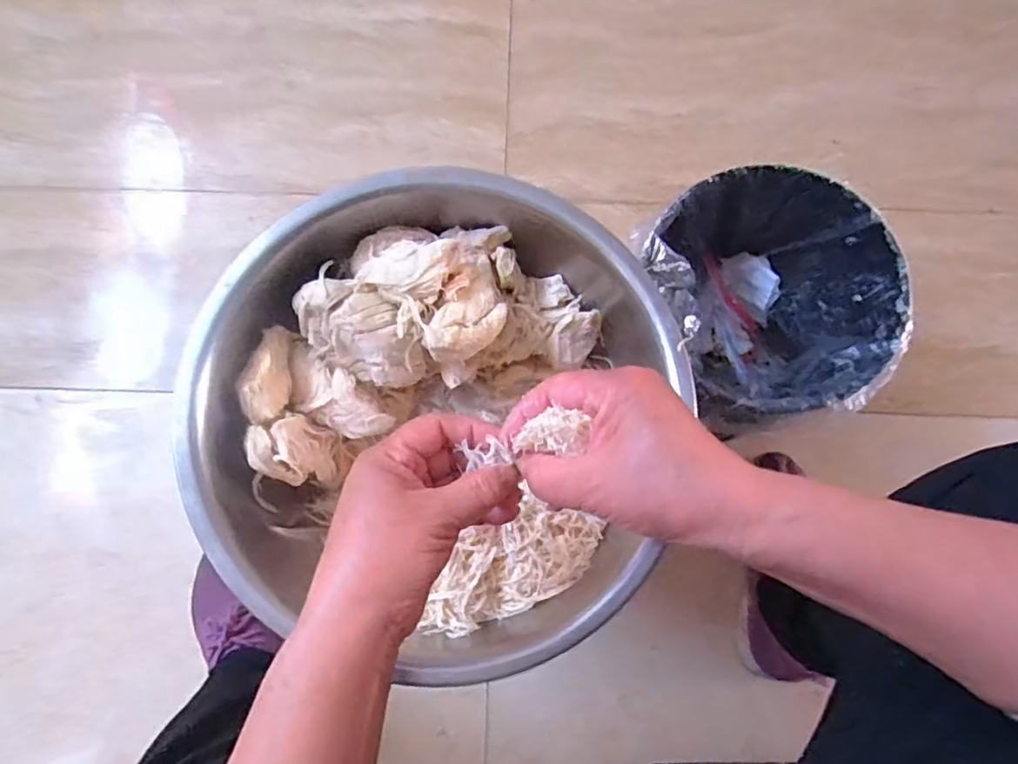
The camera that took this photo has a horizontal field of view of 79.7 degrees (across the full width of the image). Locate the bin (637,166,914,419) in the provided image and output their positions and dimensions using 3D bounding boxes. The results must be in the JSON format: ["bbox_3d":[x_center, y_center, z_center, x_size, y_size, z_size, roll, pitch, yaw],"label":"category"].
[{"bbox_3d":[0.228,-0.062,0.600,0.190,0.206,0.209,-15,80,-3],"label":"bin"}]

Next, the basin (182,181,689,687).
[{"bbox_3d":[-0.044,0.027,0.449,0.321,0.129,0.329,0,80,0],"label":"basin"}]

